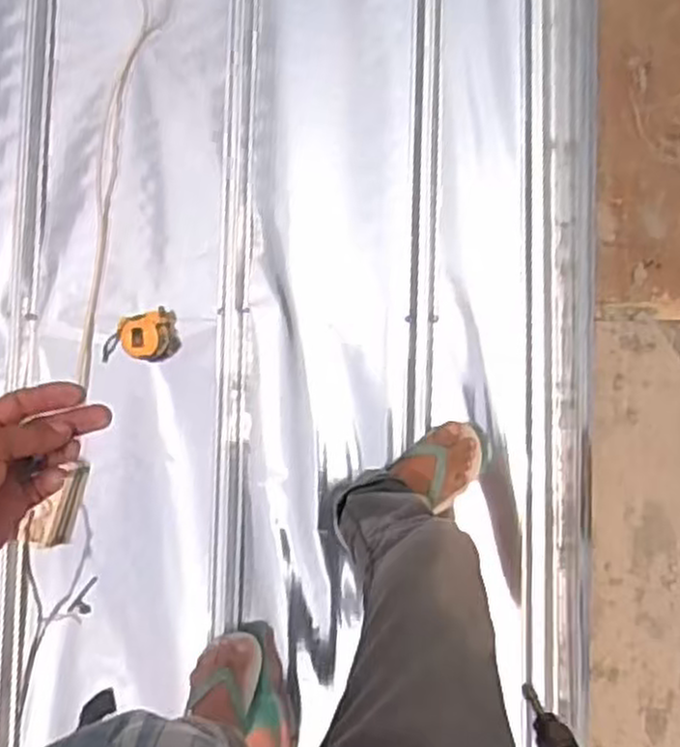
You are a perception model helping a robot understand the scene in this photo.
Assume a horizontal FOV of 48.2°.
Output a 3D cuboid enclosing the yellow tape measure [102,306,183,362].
[{"bbox_3d":[-0.361,-0.064,1.357,0.144,0.069,0.083,-11,89,-5],"label":"yellow tape measure"}]

